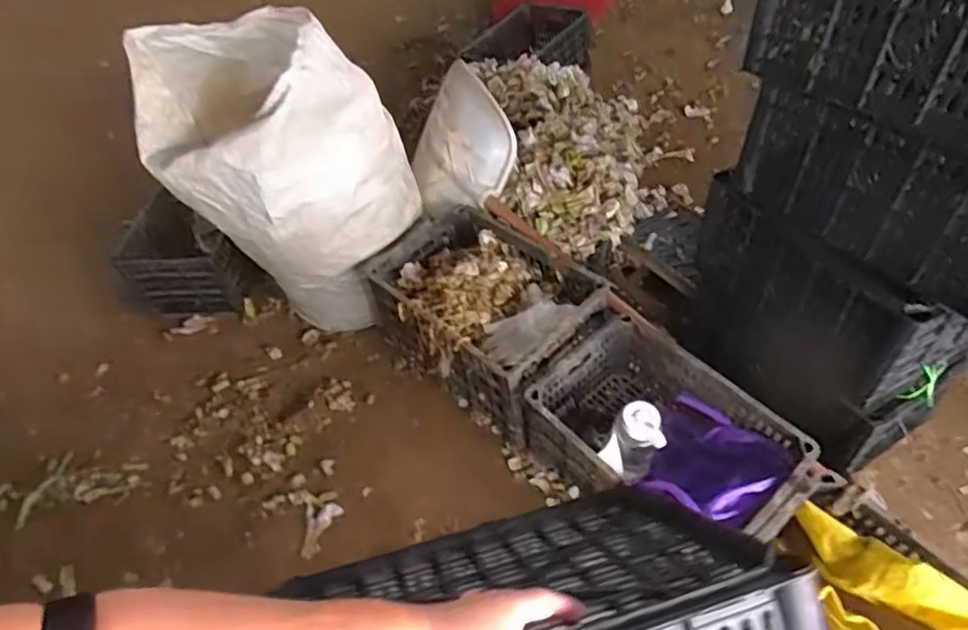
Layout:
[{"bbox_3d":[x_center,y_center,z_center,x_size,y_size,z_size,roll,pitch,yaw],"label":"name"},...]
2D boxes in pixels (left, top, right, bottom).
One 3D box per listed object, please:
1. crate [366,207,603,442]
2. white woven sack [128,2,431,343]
[{"bbox_3d":[-0.009,-0.001,1.454,0.517,0.261,0.346,31,60,29],"label":"crate"},{"bbox_3d":[-0.468,-0.314,1.476,0.489,0.694,0.470,-38,56,-24],"label":"white woven sack"}]

